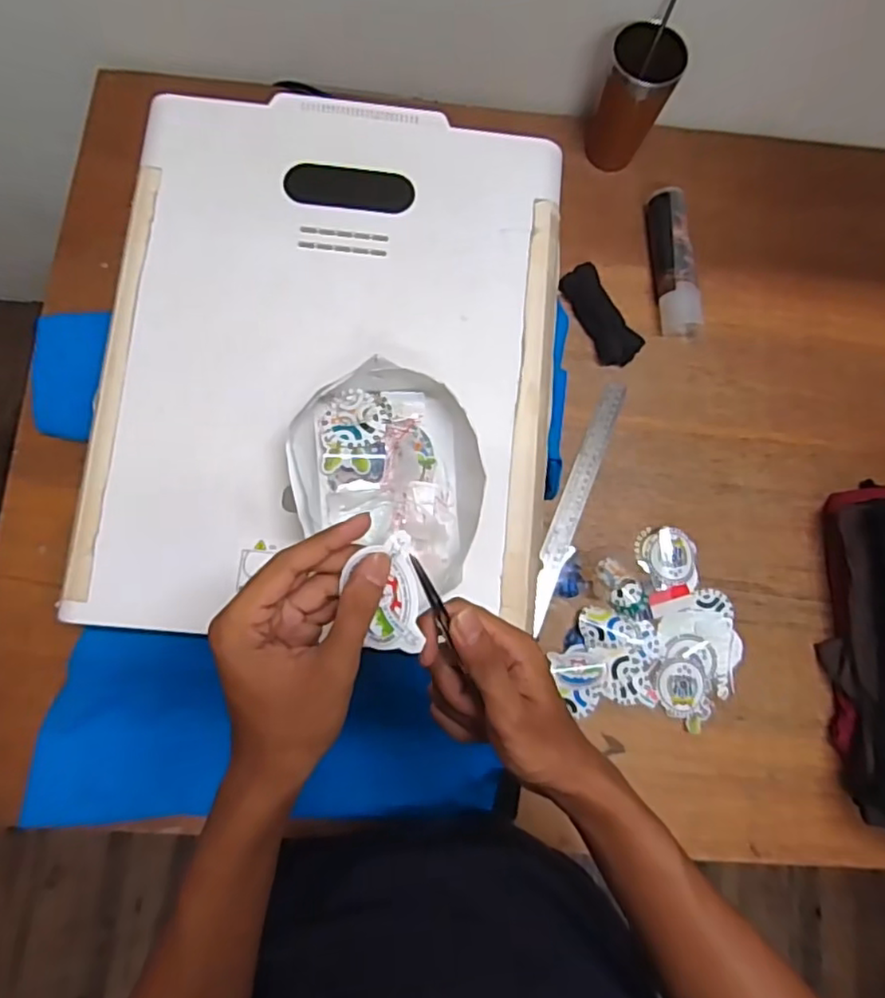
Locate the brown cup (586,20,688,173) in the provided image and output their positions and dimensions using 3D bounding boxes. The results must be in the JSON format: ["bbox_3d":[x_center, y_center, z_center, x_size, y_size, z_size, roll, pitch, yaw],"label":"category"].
[{"bbox_3d":[0.219,-0.468,0.740,0.080,0.131,0.085,1,82,-6],"label":"brown cup"}]

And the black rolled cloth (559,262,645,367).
[{"bbox_3d":[0.189,-0.220,0.752,0.047,0.023,0.126,-30,86,-9],"label":"black rolled cloth"}]

